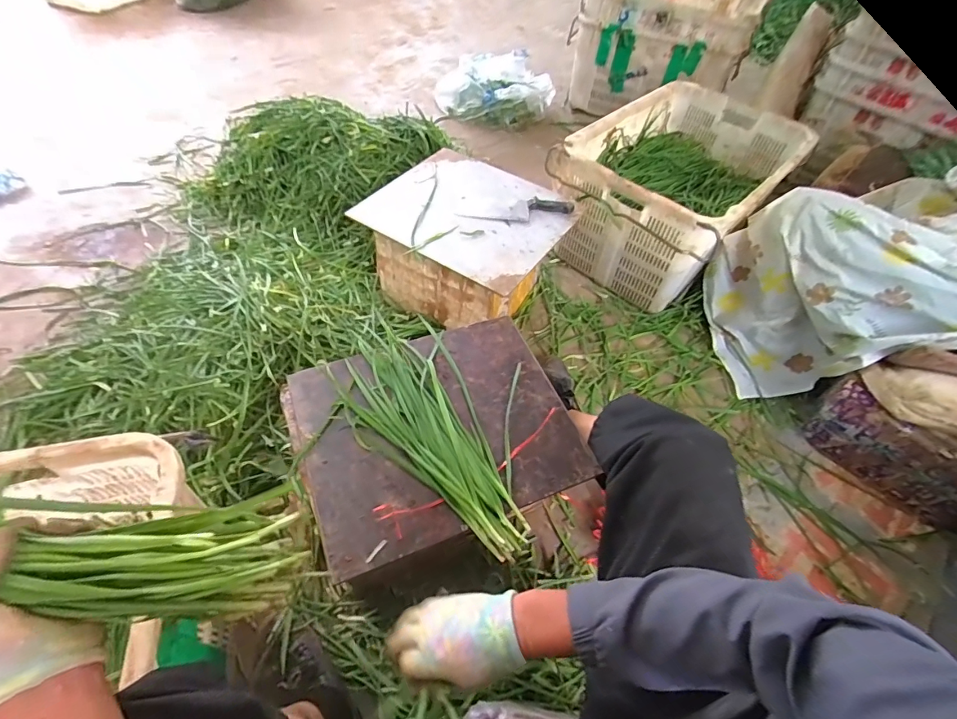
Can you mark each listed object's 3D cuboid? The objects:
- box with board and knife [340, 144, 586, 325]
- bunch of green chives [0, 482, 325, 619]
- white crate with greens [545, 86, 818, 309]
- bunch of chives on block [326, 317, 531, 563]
[{"bbox_3d":[-0.030,-0.295,1.185,0.454,0.259,0.378,30,57,17],"label":"box with board and knife"},{"bbox_3d":[-0.349,0.141,0.305,0.423,0.087,0.098,7,51,-29],"label":"bunch of green chives"},{"bbox_3d":[0.535,-0.484,1.293,0.474,0.437,0.575,39,60,22],"label":"white crate with greens"},{"bbox_3d":[-0.084,0.117,0.738,0.206,0.031,0.445,-22,58,-20],"label":"bunch of chives on block"}]

